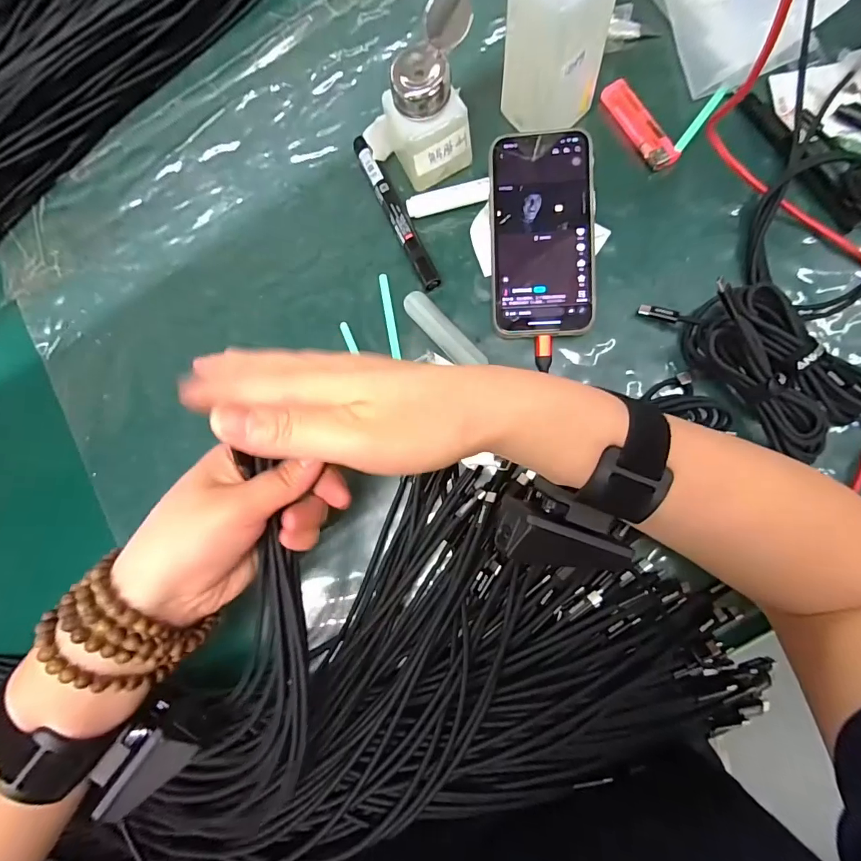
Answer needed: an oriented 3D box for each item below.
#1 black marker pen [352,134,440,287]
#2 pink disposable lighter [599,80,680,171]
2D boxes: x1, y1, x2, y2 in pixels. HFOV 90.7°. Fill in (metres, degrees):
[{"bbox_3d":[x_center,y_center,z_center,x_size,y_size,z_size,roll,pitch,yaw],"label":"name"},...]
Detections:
[{"bbox_3d":[-0.029,-0.176,0.341,0.013,0.012,0.142,-27,80,5],"label":"black marker pen"},{"bbox_3d":[0.160,-0.236,0.326,0.021,0.009,0.081,-28,80,4],"label":"pink disposable lighter"}]

